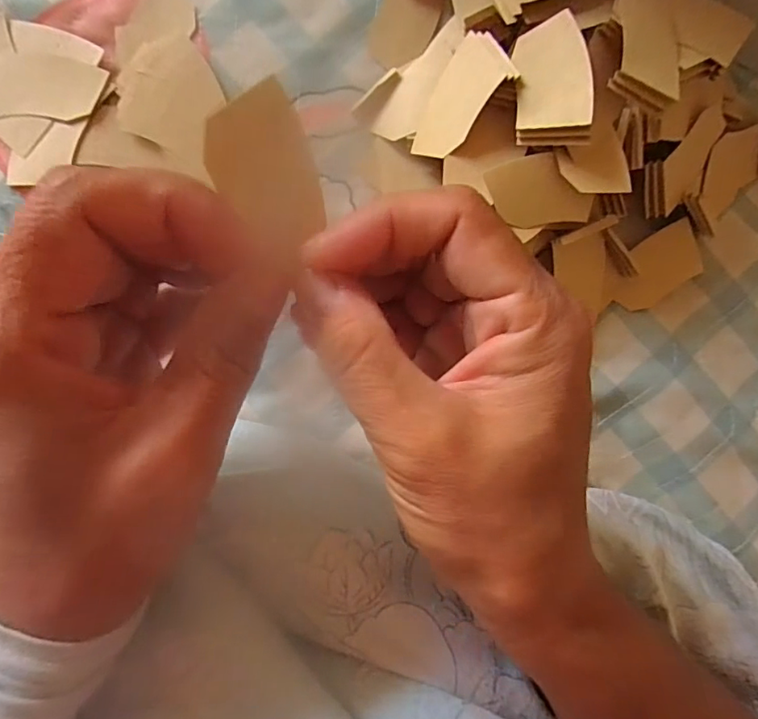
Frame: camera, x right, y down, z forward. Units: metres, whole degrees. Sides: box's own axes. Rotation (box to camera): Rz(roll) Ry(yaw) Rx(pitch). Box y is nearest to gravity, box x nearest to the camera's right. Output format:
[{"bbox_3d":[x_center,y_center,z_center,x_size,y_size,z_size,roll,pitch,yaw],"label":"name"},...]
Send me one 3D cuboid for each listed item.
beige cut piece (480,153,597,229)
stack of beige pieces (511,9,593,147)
[{"bbox_3d":[0.062,-0.065,0.201,0.041,0.004,0.026,-8,104,-6],"label":"beige cut piece"},{"bbox_3d":[0.063,-0.102,0.190,0.026,0.007,0.046,-4,84,21],"label":"stack of beige pieces"}]

